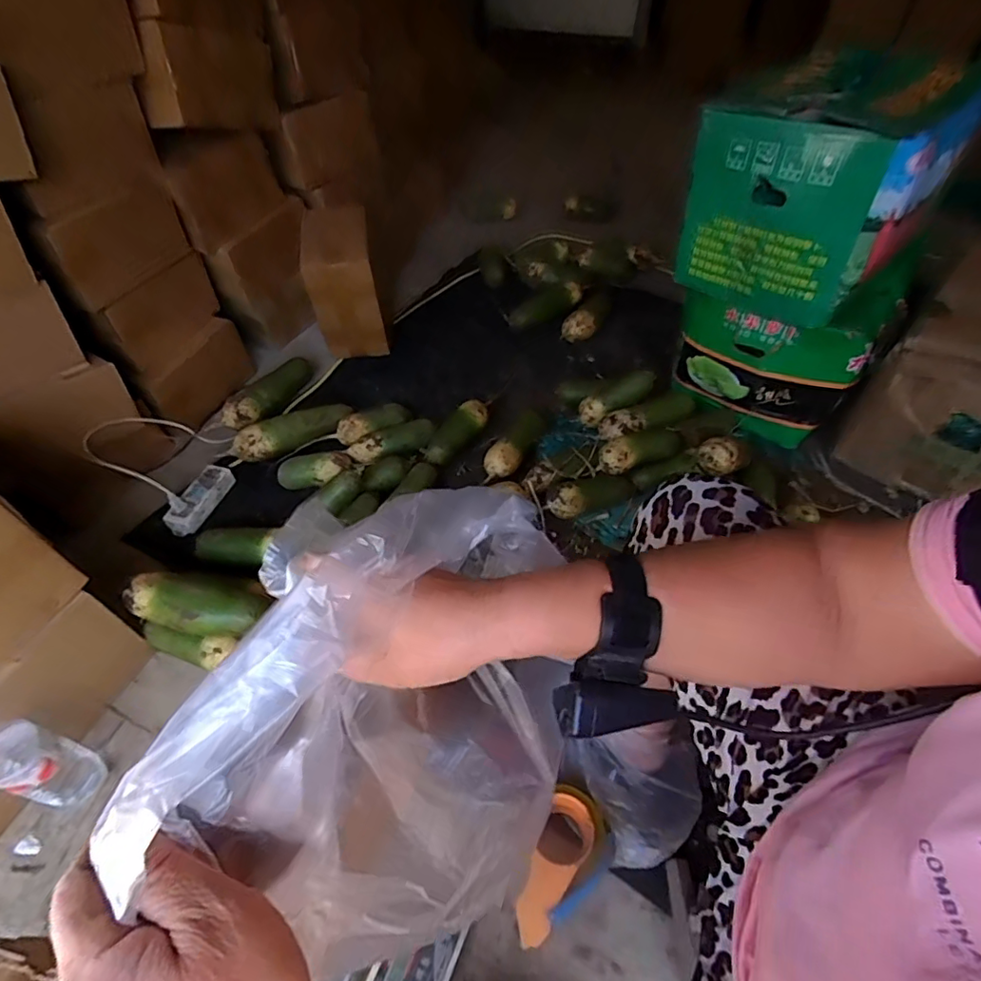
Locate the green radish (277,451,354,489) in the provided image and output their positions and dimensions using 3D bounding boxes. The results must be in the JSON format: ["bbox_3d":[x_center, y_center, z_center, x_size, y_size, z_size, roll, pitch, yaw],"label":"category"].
[{"bbox_3d":[-0.325,-0.030,1.002,0.138,0.060,0.052,-12,52,-8],"label":"green radish"}]

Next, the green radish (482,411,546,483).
[{"bbox_3d":[0.044,-0.084,1.030,0.060,0.063,0.174,25,56,20],"label":"green radish"}]

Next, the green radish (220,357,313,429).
[{"bbox_3d":[-0.456,-0.204,1.117,0.218,0.064,0.070,-38,59,-25],"label":"green radish"}]

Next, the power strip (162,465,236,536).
[{"bbox_3d":[-0.536,0.013,0.997,0.056,0.036,0.146,16,53,14],"label":"power strip"}]

